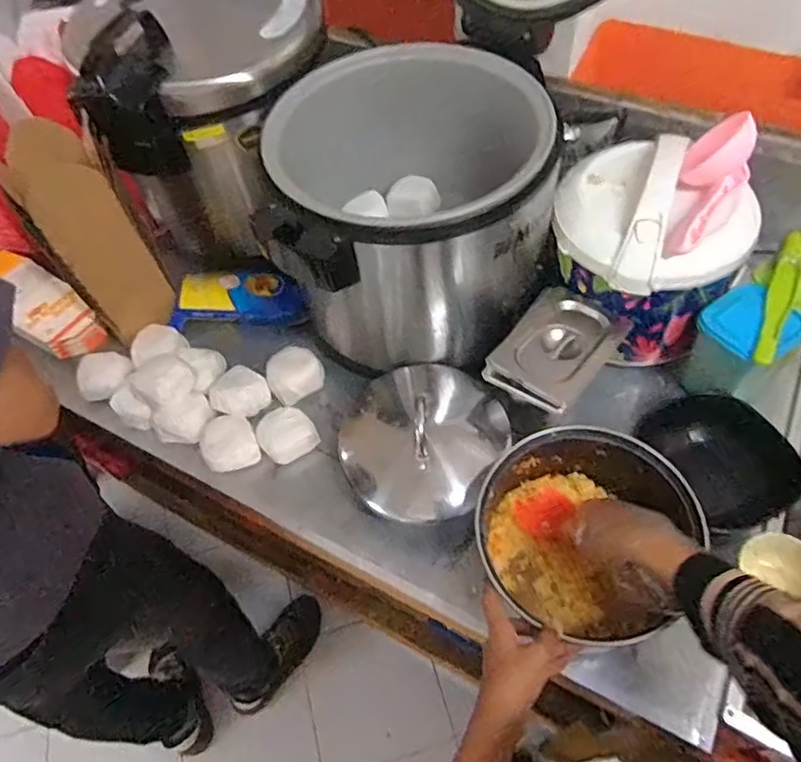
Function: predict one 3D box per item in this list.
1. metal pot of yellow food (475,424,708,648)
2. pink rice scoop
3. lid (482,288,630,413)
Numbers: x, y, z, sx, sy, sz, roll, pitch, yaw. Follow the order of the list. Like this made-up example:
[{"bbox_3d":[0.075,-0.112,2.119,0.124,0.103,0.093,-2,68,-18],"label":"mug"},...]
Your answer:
[{"bbox_3d":[0.204,0.178,0.689,0.227,0.146,0.207,-2,56,3],"label":"metal pot of yellow food"},{"bbox_3d":[0.369,-0.231,0.713,0.072,0.058,0.176,25,91,19],"label":"pink rice scoop"},{"bbox_3d":[0.200,-0.045,0.755,0.120,0.035,0.184,36,60,15],"label":"lid"}]

